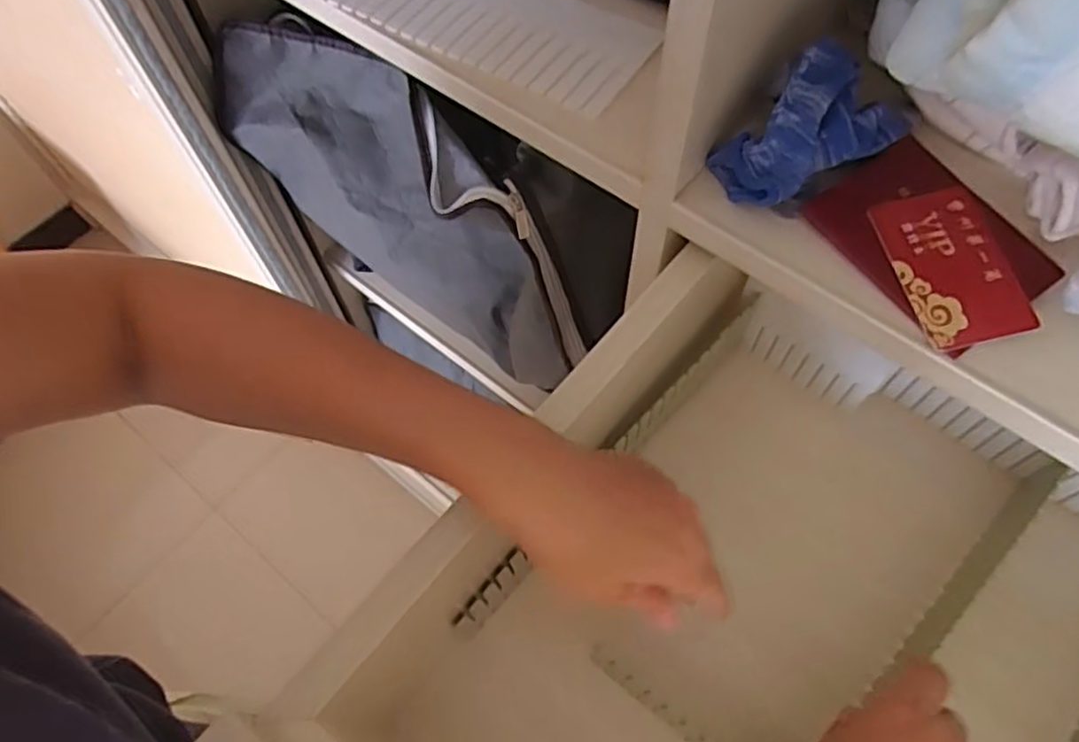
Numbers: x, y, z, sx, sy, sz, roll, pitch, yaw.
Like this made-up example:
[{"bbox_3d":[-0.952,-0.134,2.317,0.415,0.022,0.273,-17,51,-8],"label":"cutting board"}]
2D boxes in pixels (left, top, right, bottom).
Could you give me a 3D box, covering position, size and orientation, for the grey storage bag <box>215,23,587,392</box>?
[{"bbox_3d":[-0.130,-0.152,0.616,0.139,0.211,0.388,-37,67,-16],"label":"grey storage bag"}]

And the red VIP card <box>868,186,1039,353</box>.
[{"bbox_3d":[0.209,-0.053,0.356,0.054,0.004,0.085,-13,69,-1],"label":"red VIP card"}]

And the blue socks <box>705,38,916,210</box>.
[{"bbox_3d":[0.154,-0.136,0.376,0.123,0.065,0.054,-32,66,-14],"label":"blue socks"}]

